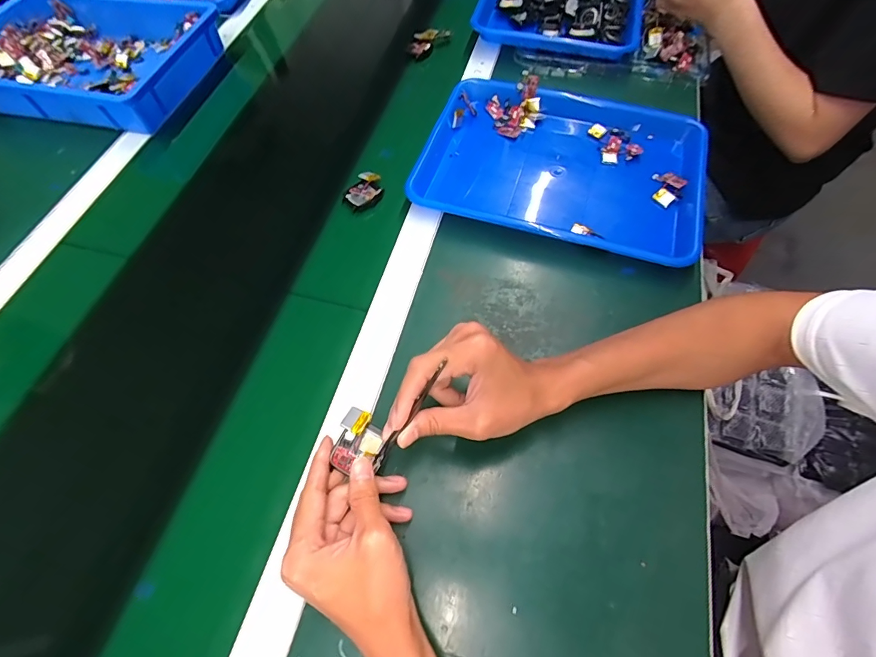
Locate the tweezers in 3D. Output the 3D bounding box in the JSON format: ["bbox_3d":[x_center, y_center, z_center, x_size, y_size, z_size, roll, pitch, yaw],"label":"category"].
[{"bbox_3d":[-0.023,0.068,0.328,0.011,0.103,0.012,45,29,22],"label":"tweezers"}]

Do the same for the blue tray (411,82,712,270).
[{"bbox_3d":[0.152,-0.203,0.537,0.340,0.035,0.247,16,63,10],"label":"blue tray"}]

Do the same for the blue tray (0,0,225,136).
[{"bbox_3d":[-0.544,-0.417,0.678,0.366,0.073,0.247,10,62,9],"label":"blue tray"}]

